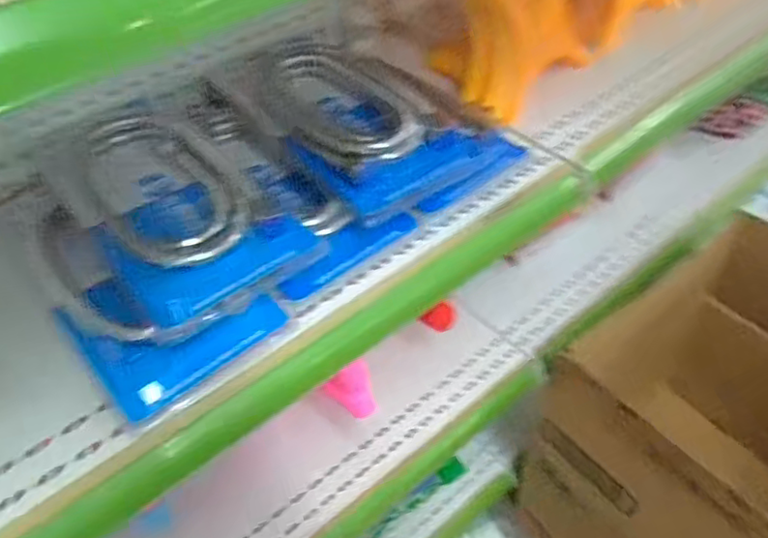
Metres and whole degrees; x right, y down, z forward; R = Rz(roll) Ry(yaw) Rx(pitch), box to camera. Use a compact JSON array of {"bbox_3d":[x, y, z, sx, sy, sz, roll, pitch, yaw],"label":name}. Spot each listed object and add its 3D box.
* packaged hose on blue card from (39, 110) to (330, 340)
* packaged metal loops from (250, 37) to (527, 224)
[{"bbox_3d":[-0.181,-0.062,0.524,0.137,0.034,0.257,-30,52,-22],"label":"packaged hose on blue card"},{"bbox_3d":[-0.017,-0.152,0.601,0.182,0.050,0.236,-32,53,-24],"label":"packaged metal loops"}]

